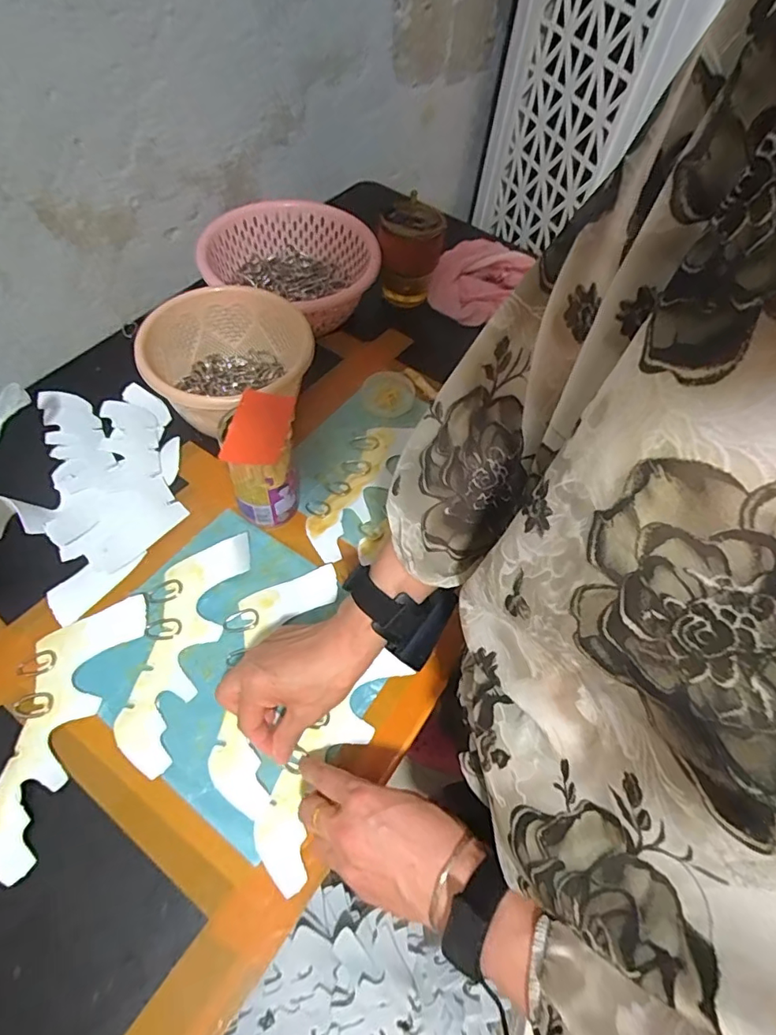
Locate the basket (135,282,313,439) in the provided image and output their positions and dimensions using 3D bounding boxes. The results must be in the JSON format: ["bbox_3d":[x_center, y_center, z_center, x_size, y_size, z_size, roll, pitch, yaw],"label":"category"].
[{"bbox_3d":[-0.171,-0.163,0.576,0.167,0.093,0.161,-6,59,-8],"label":"basket"}]

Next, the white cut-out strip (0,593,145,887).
[{"bbox_3d":[-0.275,0.168,0.435,0.076,0.007,0.215,7,58,0],"label":"white cut-out strip"}]

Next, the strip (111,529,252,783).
[{"bbox_3d":[-0.185,0.111,0.469,0.071,0.018,0.209,7,58,0],"label":"strip"}]

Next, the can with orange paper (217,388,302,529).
[{"bbox_3d":[-0.119,-0.055,0.506,0.063,0.124,0.083,-2,59,-5],"label":"can with orange paper"}]

